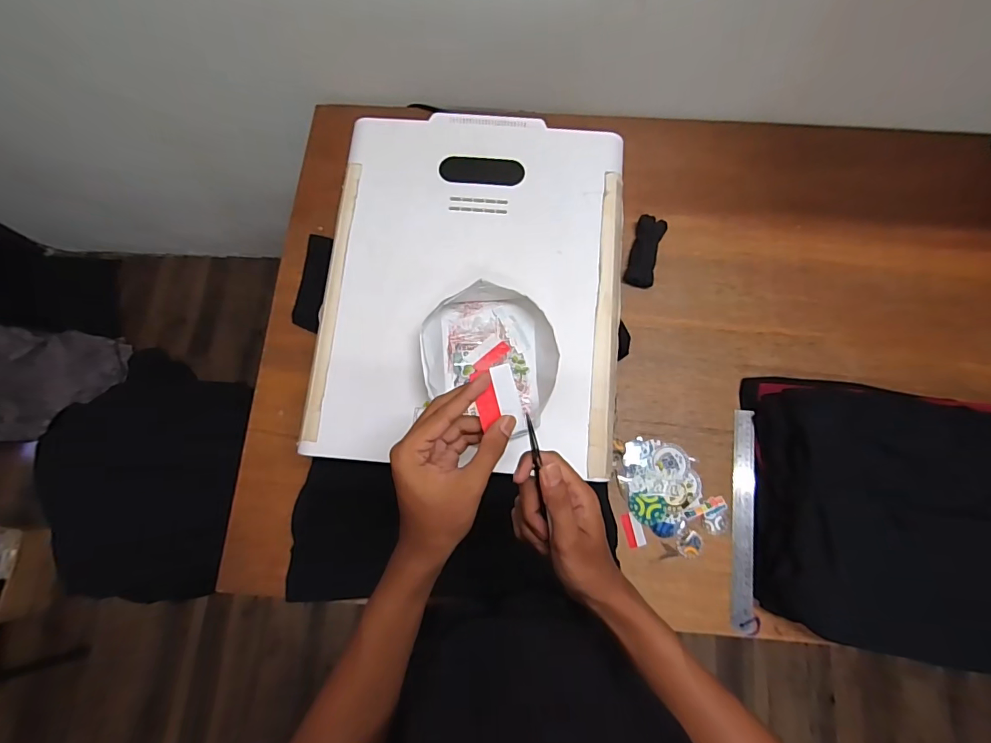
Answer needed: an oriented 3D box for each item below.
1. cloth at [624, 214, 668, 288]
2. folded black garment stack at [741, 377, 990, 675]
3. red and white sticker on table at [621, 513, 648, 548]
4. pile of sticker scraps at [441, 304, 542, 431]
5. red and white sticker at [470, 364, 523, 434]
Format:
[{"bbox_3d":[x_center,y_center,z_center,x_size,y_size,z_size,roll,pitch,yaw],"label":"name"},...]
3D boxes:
[{"bbox_3d":[0.260,-0.207,0.792,0.050,0.035,0.129,15,77,5],"label":"cloth"},{"bbox_3d":[0.657,0.216,0.653,0.560,0.064,0.379,11,75,5],"label":"folded black garment stack"},{"bbox_3d":[0.215,0.246,0.709,0.026,0.006,0.051,-14,74,-2],"label":"red and white sticker on table"},{"bbox_3d":[-0.007,-0.015,0.590,0.119,0.015,0.161,-2,75,-4],"label":"pile of sticker scraps"},{"bbox_3d":[0.002,0.025,0.383,0.034,0.004,0.056,-13,93,-5],"label":"red and white sticker"}]

